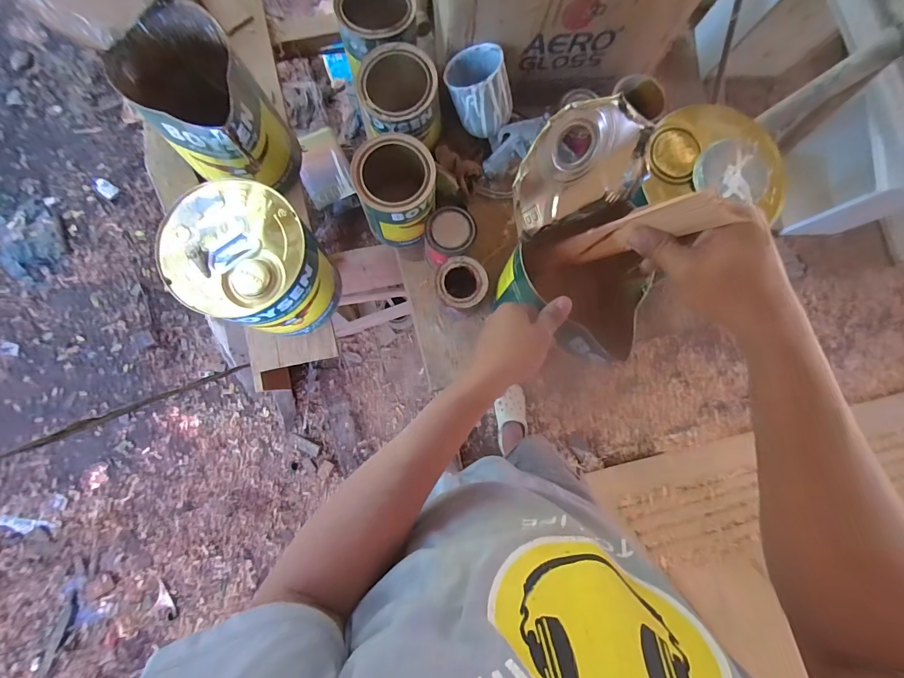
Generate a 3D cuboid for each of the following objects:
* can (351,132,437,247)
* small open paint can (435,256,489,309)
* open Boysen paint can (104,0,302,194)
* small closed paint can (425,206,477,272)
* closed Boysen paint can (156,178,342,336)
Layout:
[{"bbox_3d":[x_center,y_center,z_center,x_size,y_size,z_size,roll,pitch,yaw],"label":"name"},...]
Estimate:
[{"bbox_3d":[-0.075,-0.205,0.549,0.102,0.125,0.107,0,84,-4],"label":"can"},{"bbox_3d":[0.010,-0.077,0.577,0.071,0.074,0.074,-9,85,-5],"label":"small open paint can"},{"bbox_3d":[-0.333,-0.318,0.558,0.148,0.193,0.182,-37,88,-7],"label":"open Boysen paint can"},{"bbox_3d":[-0.005,-0.150,0.585,0.074,0.083,0.071,0,84,-4],"label":"small closed paint can"},{"bbox_3d":[-0.259,-0.100,0.538,0.157,0.186,0.153,0,84,-4],"label":"closed Boysen paint can"}]

